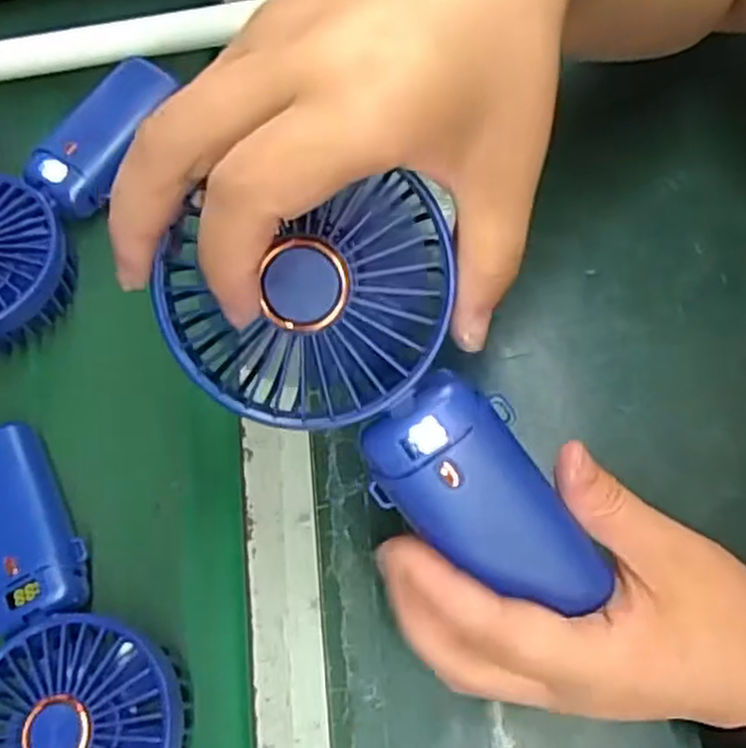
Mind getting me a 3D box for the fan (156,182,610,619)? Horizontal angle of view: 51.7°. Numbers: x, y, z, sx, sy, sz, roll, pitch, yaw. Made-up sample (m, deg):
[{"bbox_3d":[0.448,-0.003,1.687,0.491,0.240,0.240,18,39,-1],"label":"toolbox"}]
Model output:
[{"bbox_3d":[0.013,0.011,0.238,0.076,0.034,0.167,-45,104,-11],"label":"fan"}]

